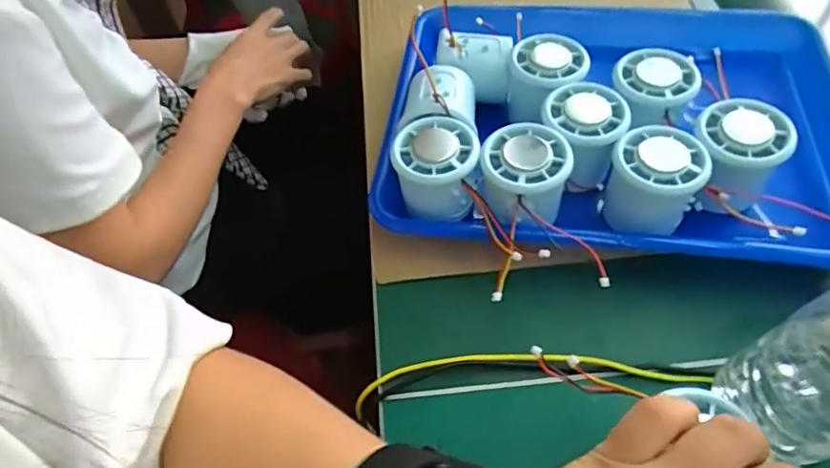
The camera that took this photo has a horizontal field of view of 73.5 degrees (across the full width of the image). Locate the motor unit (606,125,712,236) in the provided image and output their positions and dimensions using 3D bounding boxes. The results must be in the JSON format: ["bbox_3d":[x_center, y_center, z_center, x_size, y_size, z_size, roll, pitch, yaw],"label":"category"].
[{"bbox_3d":[0.151,-0.033,0.357,0.053,0.059,0.049,-1,55,2],"label":"motor unit"}]

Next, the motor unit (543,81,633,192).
[{"bbox_3d":[0.113,-0.063,0.384,0.058,0.054,0.063,3,56,4],"label":"motor unit"}]

